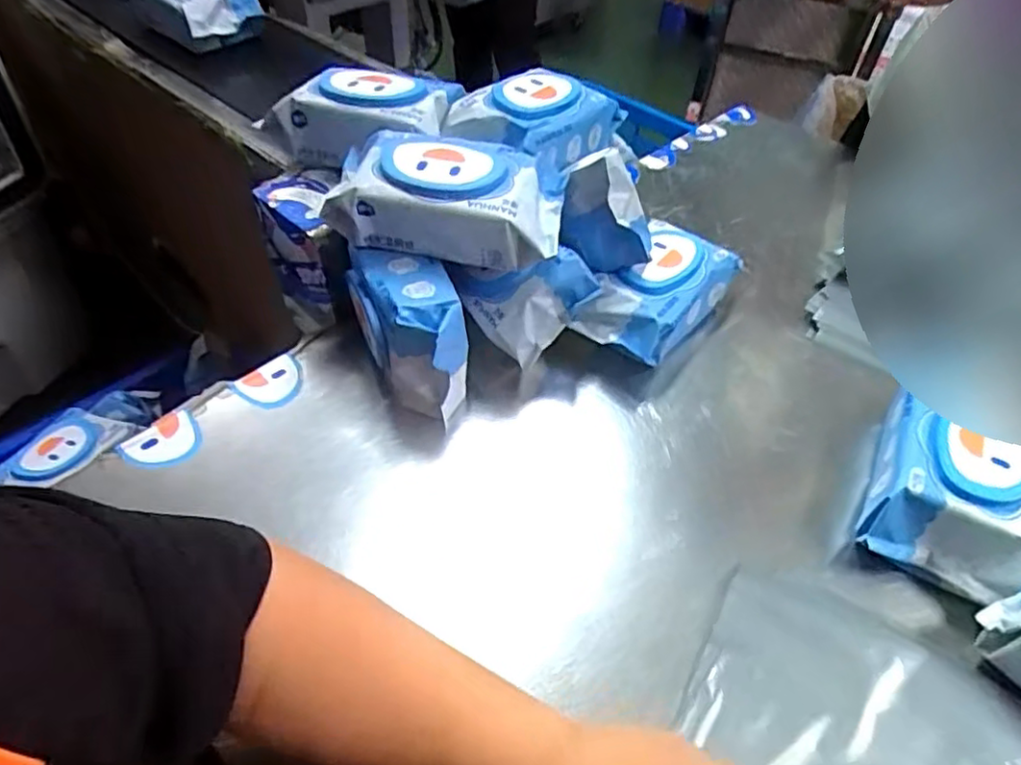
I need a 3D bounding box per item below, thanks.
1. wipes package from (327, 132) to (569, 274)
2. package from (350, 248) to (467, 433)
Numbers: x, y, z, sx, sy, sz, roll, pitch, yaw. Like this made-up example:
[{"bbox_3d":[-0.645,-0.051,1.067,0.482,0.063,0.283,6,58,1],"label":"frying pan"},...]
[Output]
[{"bbox_3d":[-0.057,-0.164,0.582,0.200,0.077,0.095,6,46,2],"label":"wipes package"},{"bbox_3d":[-0.095,-0.047,0.584,0.080,0.105,0.140,-19,51,-21],"label":"package"}]

